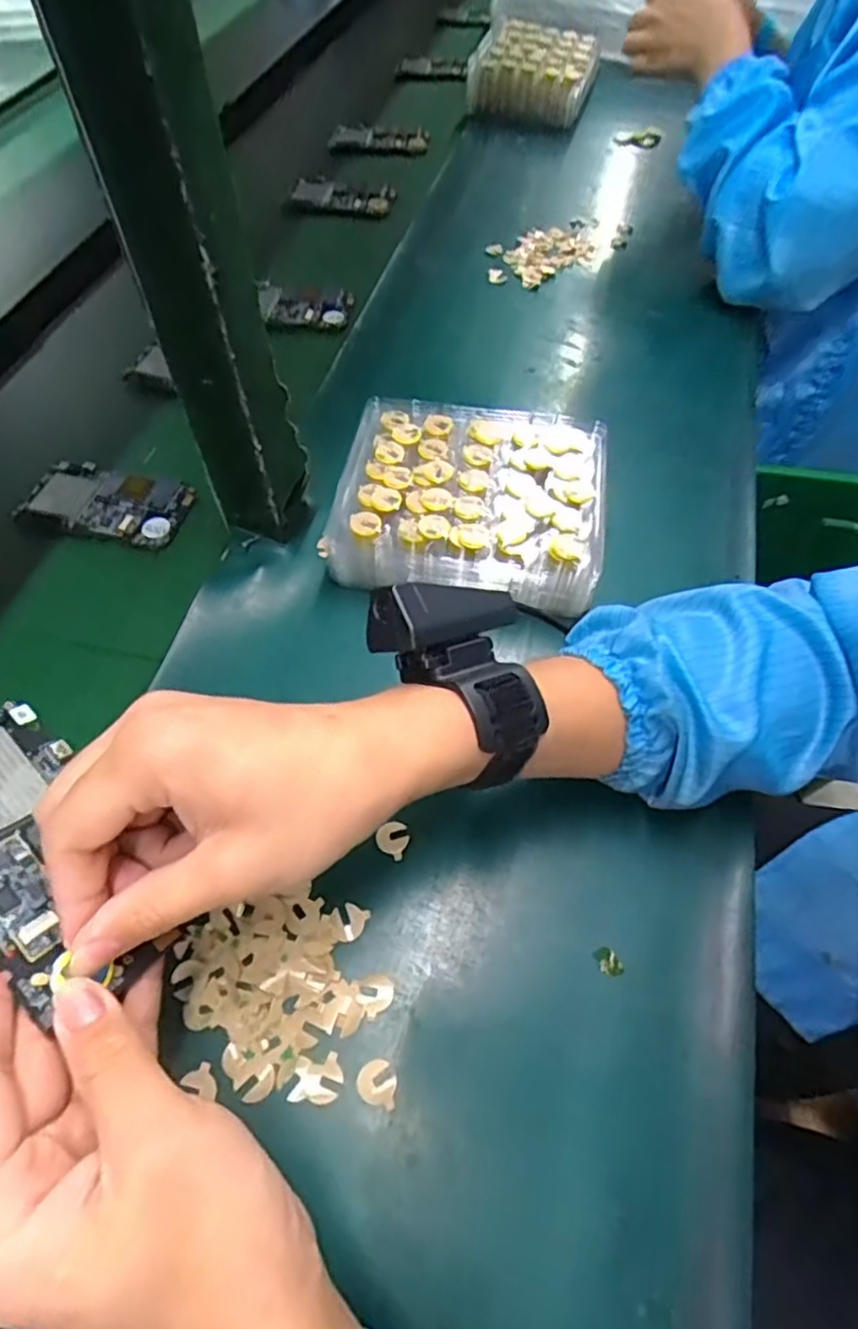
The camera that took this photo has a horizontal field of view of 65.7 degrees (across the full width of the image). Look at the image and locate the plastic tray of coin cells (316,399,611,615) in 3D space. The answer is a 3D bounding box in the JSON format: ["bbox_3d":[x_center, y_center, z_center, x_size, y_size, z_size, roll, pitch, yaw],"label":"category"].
[{"bbox_3d":[0.026,-0.115,0.454,0.181,0.043,0.148,9,57,6],"label":"plastic tray of coin cells"}]

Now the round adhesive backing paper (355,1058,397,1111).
[{"bbox_3d":[-0.023,0.188,0.298,0.018,0.004,0.017,12,58,8],"label":"round adhesive backing paper"}]

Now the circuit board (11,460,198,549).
[{"bbox_3d":[-0.243,-0.124,0.500,0.124,0.006,0.062,15,58,9],"label":"circuit board"}]

